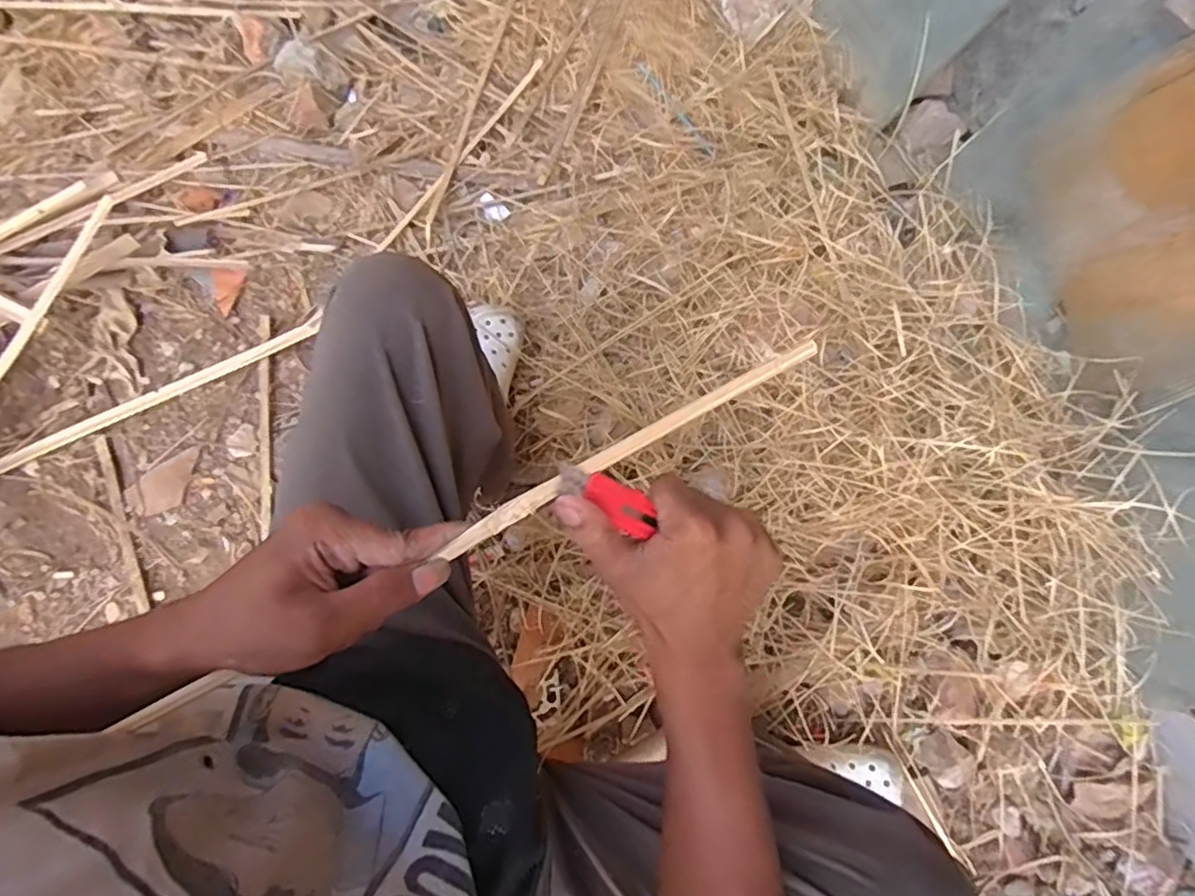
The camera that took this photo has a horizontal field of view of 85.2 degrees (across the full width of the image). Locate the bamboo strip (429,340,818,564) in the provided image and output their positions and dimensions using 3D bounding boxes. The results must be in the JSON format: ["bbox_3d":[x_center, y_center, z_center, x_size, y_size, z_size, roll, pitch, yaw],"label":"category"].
[{"bbox_3d":[0.019,-0.002,0.342,0.220,0.008,0.011,-29,78,-6],"label":"bamboo strip"}]

